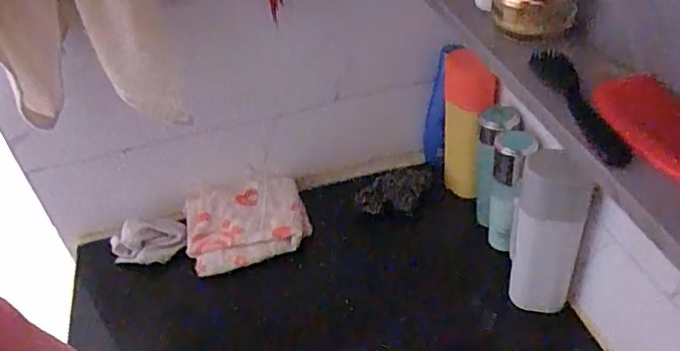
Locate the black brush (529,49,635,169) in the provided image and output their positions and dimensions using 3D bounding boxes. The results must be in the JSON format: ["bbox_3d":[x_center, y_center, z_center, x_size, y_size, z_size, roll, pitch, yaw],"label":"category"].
[{"bbox_3d":[0.168,-0.052,0.429,0.019,0.016,0.152,-7,40,1],"label":"black brush"}]

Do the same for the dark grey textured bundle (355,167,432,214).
[{"bbox_3d":[0.073,0.022,0.812,0.102,0.033,0.046,-20,40,5],"label":"dark grey textured bundle"}]

